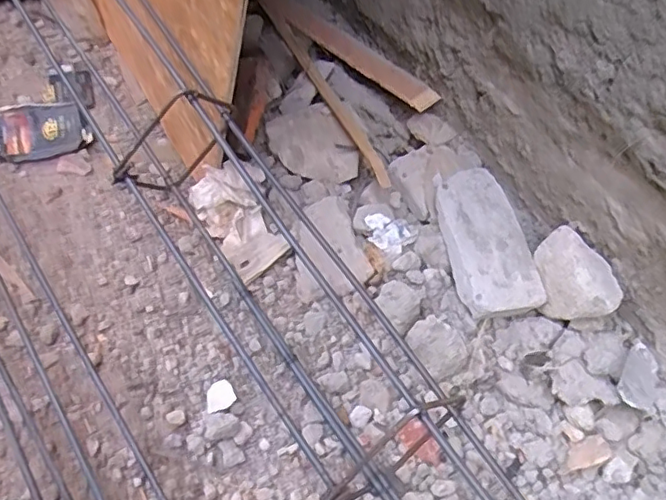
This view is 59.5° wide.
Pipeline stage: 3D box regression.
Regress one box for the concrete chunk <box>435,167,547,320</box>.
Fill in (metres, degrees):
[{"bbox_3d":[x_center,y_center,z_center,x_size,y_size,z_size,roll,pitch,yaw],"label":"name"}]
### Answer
[{"bbox_3d":[0.149,-0.013,0.575,0.078,0.025,0.157,-10,62,-6],"label":"concrete chunk"}]

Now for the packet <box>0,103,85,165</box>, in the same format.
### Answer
[{"bbox_3d":[-0.354,-0.141,0.693,0.108,0.023,0.077,-16,63,-10],"label":"packet"}]

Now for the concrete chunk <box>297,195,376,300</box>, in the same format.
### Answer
[{"bbox_3d":[-0.002,-0.004,0.610,0.054,0.040,0.103,-21,64,-12],"label":"concrete chunk"}]

